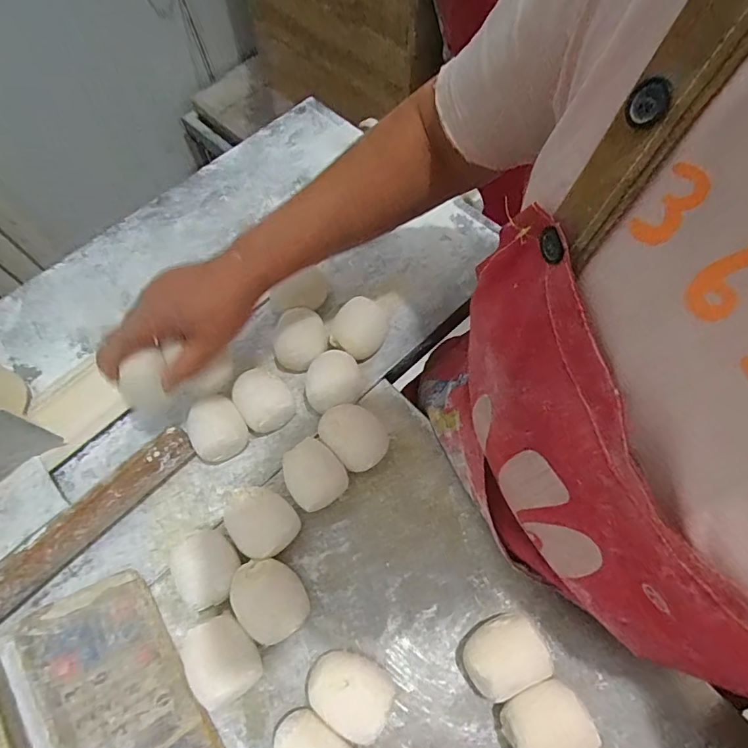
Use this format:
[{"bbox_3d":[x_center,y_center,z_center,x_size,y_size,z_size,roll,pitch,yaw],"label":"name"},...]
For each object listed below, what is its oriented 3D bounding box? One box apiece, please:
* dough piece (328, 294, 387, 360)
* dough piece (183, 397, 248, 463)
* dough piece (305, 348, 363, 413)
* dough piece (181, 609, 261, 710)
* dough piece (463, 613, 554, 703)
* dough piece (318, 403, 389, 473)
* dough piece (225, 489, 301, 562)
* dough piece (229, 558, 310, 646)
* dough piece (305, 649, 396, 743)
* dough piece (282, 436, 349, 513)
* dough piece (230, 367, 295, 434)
[{"bbox_3d":[-0.015,-0.048,0.499,0.052,0.028,0.060,26,70,13],"label":"dough piece"},{"bbox_3d":[-0.154,0.050,0.457,0.052,0.039,0.070,-28,68,-10],"label":"dough piece"},{"bbox_3d":[-0.042,0.009,0.471,0.054,0.040,0.058,-1,66,2],"label":"dough piece"},{"bbox_3d":[-0.119,0.228,0.375,0.050,0.043,0.064,-31,69,-11],"label":"dough piece"},{"bbox_3d":[0.104,0.226,0.371,0.064,0.038,0.057,-23,67,-8],"label":"dough piece"},{"bbox_3d":[-0.019,0.062,0.458,0.052,0.033,0.064,-42,71,-15],"label":"dough piece"},{"bbox_3d":[-0.100,0.130,0.414,0.063,0.054,0.050,41,74,18],"label":"dough piece"},{"bbox_3d":[-0.086,0.187,0.390,0.052,0.045,0.064,-37,70,-13],"label":"dough piece"},{"bbox_3d":[-0.019,0.247,0.362,0.062,0.040,0.053,22,69,11],"label":"dough piece"},{"bbox_3d":[-0.055,0.095,0.437,0.050,0.032,0.058,-32,69,-11],"label":"dough piece"},{"bbox_3d":[-0.111,0.023,0.467,0.053,0.033,0.070,-30,68,-11],"label":"dough piece"}]

